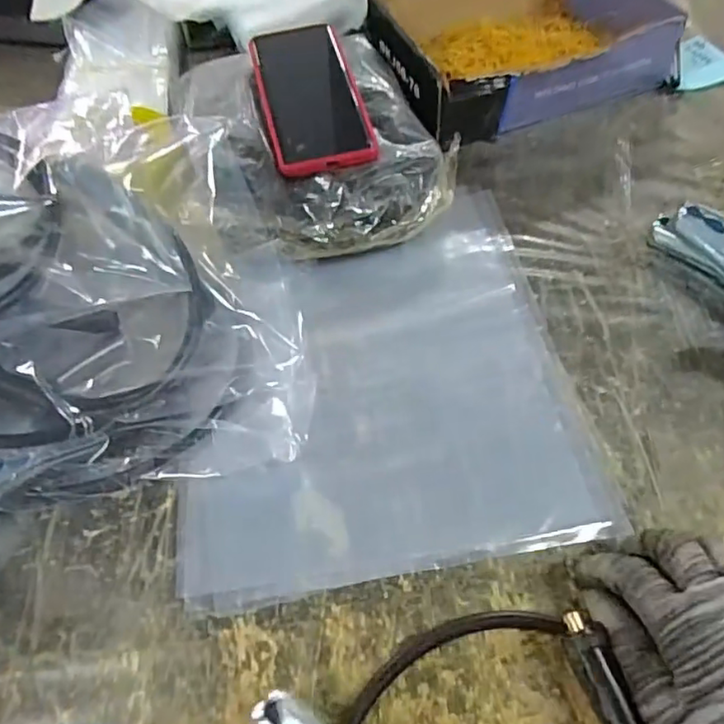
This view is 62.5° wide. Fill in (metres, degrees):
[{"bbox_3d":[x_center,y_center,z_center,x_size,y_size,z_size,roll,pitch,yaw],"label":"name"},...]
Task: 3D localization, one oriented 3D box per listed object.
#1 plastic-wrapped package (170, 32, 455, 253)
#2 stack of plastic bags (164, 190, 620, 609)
[{"bbox_3d":[-0.049,-0.192,0.511,0.202,0.077,0.252,-21,58,-11],"label":"plastic-wrapped package"},{"bbox_3d":[0.007,0.008,0.419,0.262,0.009,0.271,-10,56,-4],"label":"stack of plastic bags"}]

